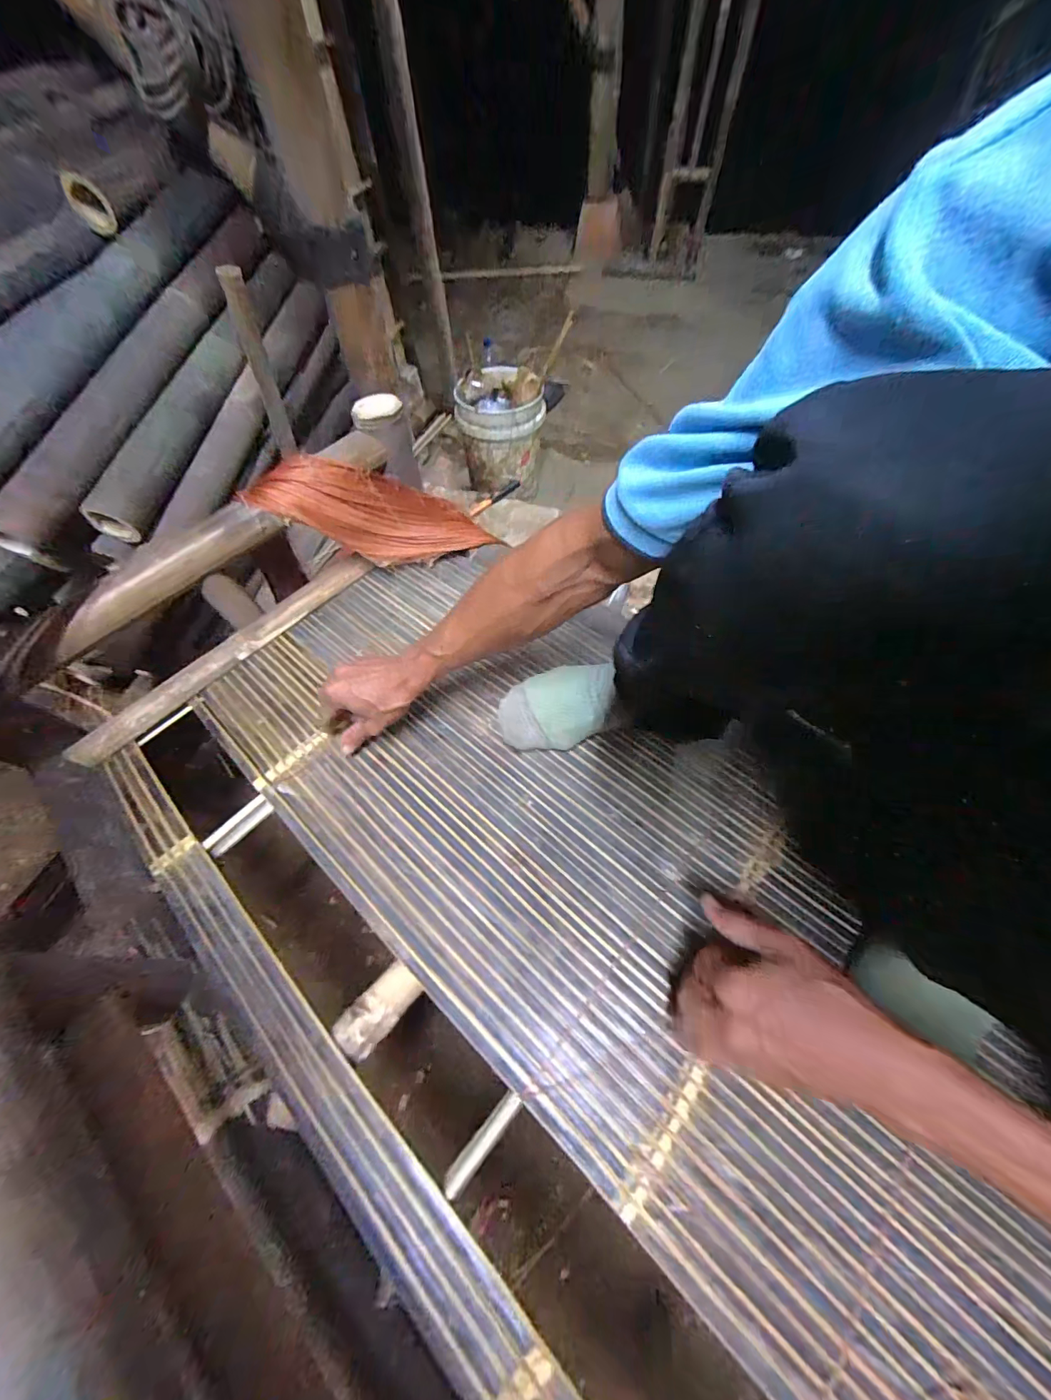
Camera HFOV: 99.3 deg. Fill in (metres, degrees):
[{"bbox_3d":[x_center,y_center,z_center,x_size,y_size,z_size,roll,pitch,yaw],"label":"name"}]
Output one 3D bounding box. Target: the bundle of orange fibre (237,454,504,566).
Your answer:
[{"bbox_3d":[-0.228,-0.292,0.698,0.354,0.085,0.127,5,53,-25],"label":"bundle of orange fibre"}]

